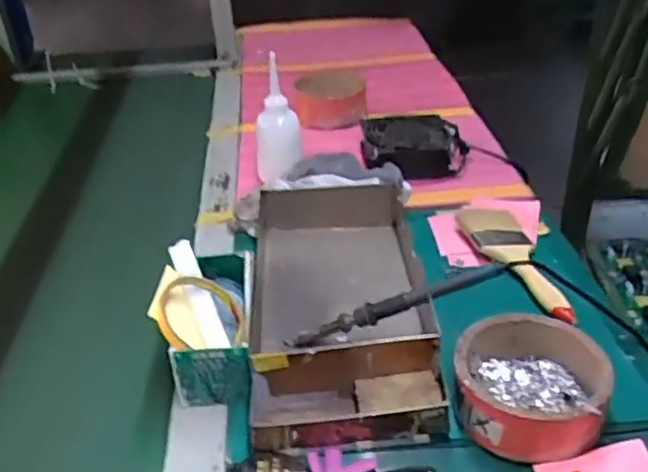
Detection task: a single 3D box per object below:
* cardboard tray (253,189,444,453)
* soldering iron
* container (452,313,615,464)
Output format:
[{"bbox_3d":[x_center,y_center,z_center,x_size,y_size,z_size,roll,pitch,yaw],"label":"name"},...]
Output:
[{"bbox_3d":[0.011,0.059,0.659,0.181,0.062,0.331,-4,34,-1],"label":"cardboard tray"},{"bbox_3d":[0.062,0.064,0.618,0.214,0.021,0.018,-21,32,12],"label":"soldering iron"},{"bbox_3d":[0.172,0.125,0.556,0.117,0.056,0.118,-2,34,1],"label":"container"}]

